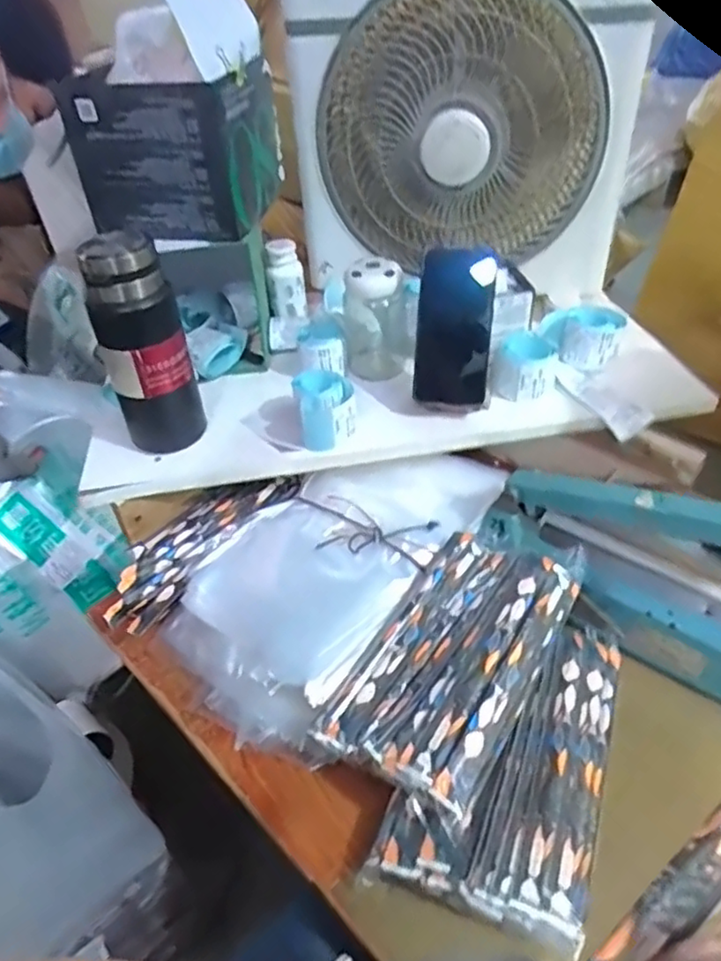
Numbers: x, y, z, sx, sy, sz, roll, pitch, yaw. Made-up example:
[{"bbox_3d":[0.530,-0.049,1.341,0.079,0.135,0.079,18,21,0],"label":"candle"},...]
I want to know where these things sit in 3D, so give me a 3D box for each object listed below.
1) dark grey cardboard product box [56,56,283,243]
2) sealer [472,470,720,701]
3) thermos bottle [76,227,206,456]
[{"bbox_3d":[-0.209,-0.371,0.724,0.192,0.144,0.167,6,42,10],"label":"dark grey cardboard product box"},{"bbox_3d":[0.252,0.068,0.576,0.298,0.183,0.079,24,48,28],"label":"sealer"},{"bbox_3d":[-0.215,-0.126,0.652,0.082,0.221,0.075,-18,43,-16],"label":"thermos bottle"}]

